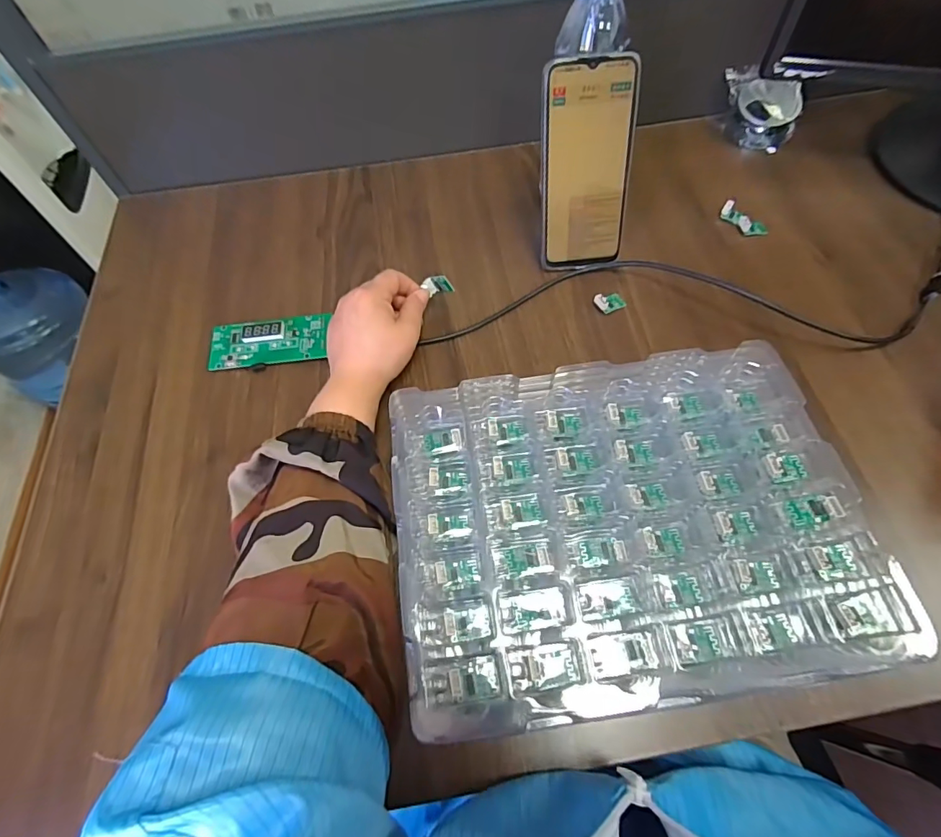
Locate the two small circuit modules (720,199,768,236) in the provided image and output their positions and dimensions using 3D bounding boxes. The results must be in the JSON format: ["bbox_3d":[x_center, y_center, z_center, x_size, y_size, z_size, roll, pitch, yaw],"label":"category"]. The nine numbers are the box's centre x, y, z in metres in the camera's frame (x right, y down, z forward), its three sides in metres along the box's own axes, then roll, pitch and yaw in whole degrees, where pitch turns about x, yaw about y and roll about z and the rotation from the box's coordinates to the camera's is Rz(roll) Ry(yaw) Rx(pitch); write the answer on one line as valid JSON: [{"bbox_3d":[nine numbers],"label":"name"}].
[{"bbox_3d":[0.275,-0.201,0.478,0.019,0.009,0.051,-29,66,-12],"label":"two small circuit modules"}]

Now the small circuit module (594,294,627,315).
[{"bbox_3d":[0.130,-0.109,0.436,0.027,0.009,0.019,-23,63,-8],"label":"small circuit module"}]

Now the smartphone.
[{"bbox_3d":[0.101,-0.215,0.413,0.077,0.164,0.010,-5,35,0],"label":"smartphone"}]

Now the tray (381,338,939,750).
[{"bbox_3d":[0.096,0.069,0.315,0.283,0.060,0.214,-9,62,0],"label":"tray"}]

